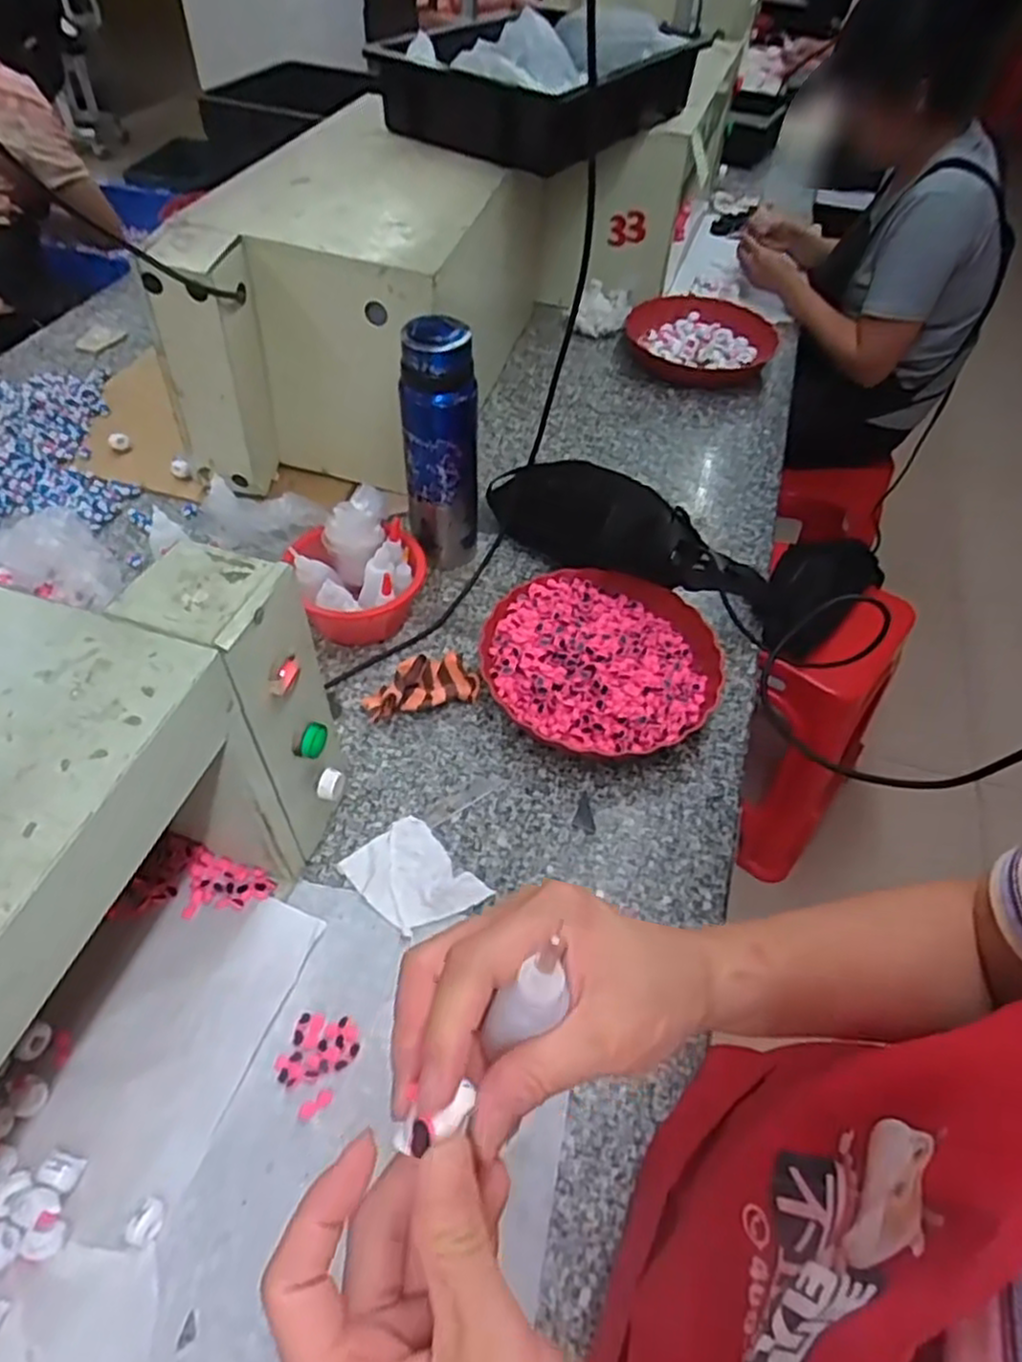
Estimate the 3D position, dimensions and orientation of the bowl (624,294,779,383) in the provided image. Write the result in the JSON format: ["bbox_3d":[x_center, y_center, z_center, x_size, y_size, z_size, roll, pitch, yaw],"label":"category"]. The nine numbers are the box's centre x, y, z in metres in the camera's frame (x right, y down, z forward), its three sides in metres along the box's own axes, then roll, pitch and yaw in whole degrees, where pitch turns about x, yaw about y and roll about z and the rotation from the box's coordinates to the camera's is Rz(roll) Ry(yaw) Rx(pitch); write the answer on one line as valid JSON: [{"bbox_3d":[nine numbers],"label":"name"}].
[{"bbox_3d":[0.310,-0.558,1.231,0.241,0.056,0.229,2,51,-2],"label":"bowl"}]

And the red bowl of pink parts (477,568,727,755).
[{"bbox_3d":[0.095,-0.020,0.784,0.243,0.054,0.216,14,52,8],"label":"red bowl of pink parts"}]

